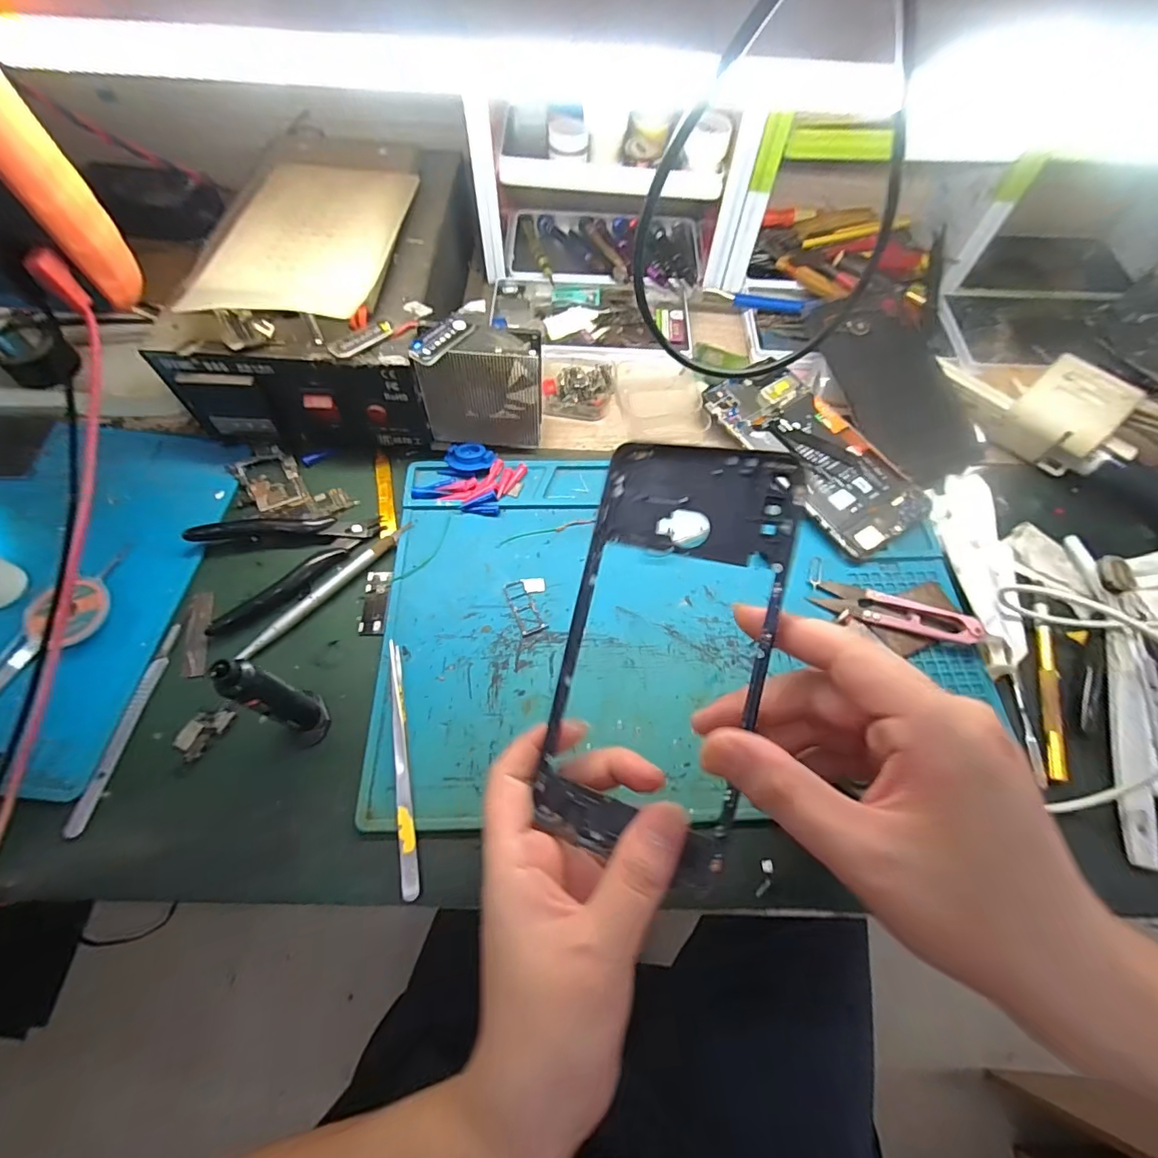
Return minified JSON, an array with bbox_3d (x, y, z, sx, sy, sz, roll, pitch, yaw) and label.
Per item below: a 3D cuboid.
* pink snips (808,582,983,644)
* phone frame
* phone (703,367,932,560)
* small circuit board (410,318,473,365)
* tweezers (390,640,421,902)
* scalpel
[{"bbox_3d":[0.205,0.021,0.334,0.097,0.014,0.025,14,65,5],"label":"pink snips"},{"bbox_3d":[0.035,0.027,0.219,0.085,0.006,0.168,12,87,26],"label":"phone frame"},{"bbox_3d":[0.177,-0.096,0.389,0.079,0.013,0.167,-30,69,-15],"label":"phone"},{"bbox_3d":[-0.086,-0.148,0.320,0.017,0.009,0.046,33,67,14],"label":"small circuit board"},{"bbox_3d":[-0.099,0.101,0.287,0.008,0.010,0.134,-11,65,-7],"label":"tweezers"},{"bbox_3d":[-0.259,0.082,0.296,0.010,0.004,0.117,7,64,2],"label":"scalpel"}]

